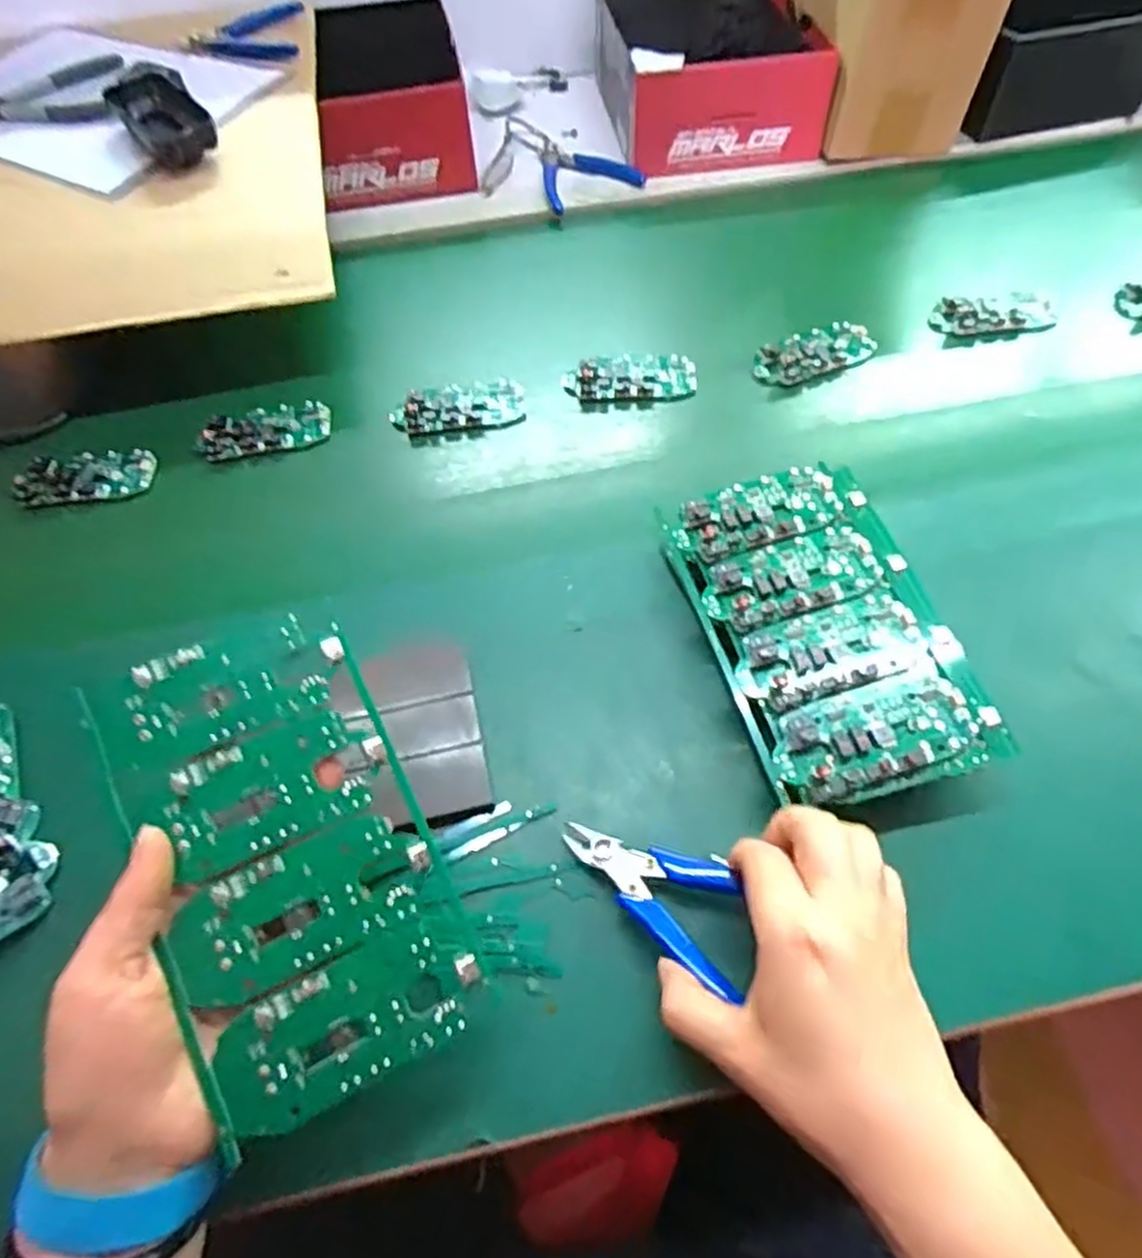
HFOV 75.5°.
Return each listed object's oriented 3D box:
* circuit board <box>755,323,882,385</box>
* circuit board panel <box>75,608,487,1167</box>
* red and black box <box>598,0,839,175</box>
[{"bbox_3d":[0.188,-0.213,0.569,0.098,0.012,0.046,-22,58,-9],"label":"circuit board"},{"bbox_3d":[-0.110,0.086,0.289,0.097,0.006,0.179,-22,79,-22],"label":"circuit board panel"},{"bbox_3d":[0.133,-0.551,0.723,0.196,0.088,0.196,-6,57,1],"label":"red and black box"}]

